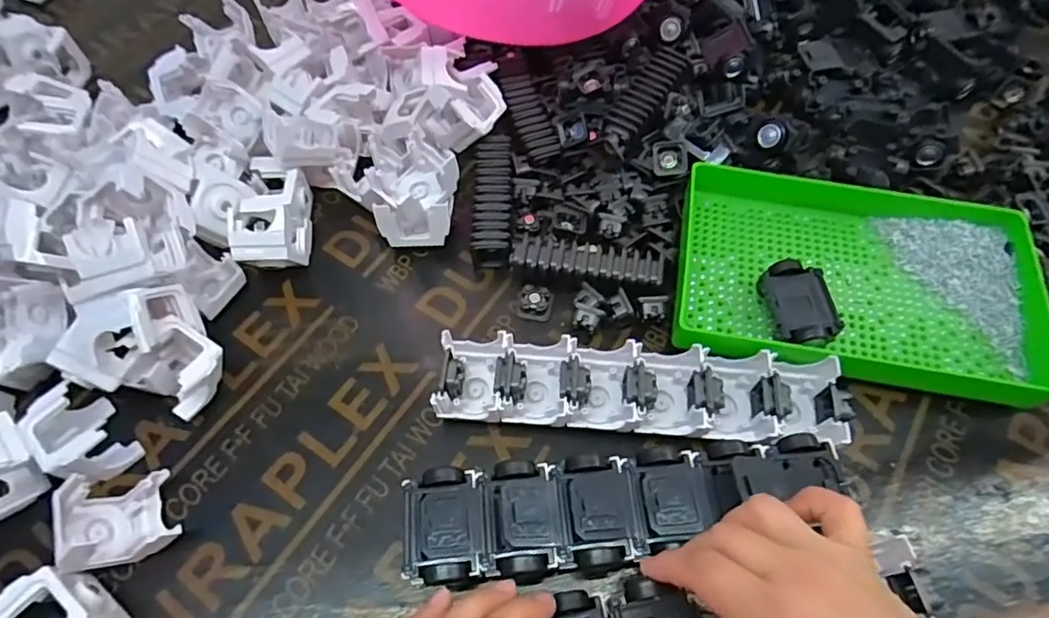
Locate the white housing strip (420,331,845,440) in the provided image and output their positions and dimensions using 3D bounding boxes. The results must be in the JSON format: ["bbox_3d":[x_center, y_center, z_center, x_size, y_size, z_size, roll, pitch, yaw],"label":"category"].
[{"bbox_3d":[0.073,0.049,0.390,0.253,0.031,0.062,4,61,3],"label":"white housing strip"}]

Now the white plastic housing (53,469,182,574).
[{"bbox_3d":[-0.239,0.125,0.354,0.054,0.048,0.052,-12,60,-5],"label":"white plastic housing"}]

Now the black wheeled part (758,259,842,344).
[{"bbox_3d":[0.188,-0.001,0.412,0.041,0.029,0.061,-6,61,-2],"label":"black wheeled part"}]

